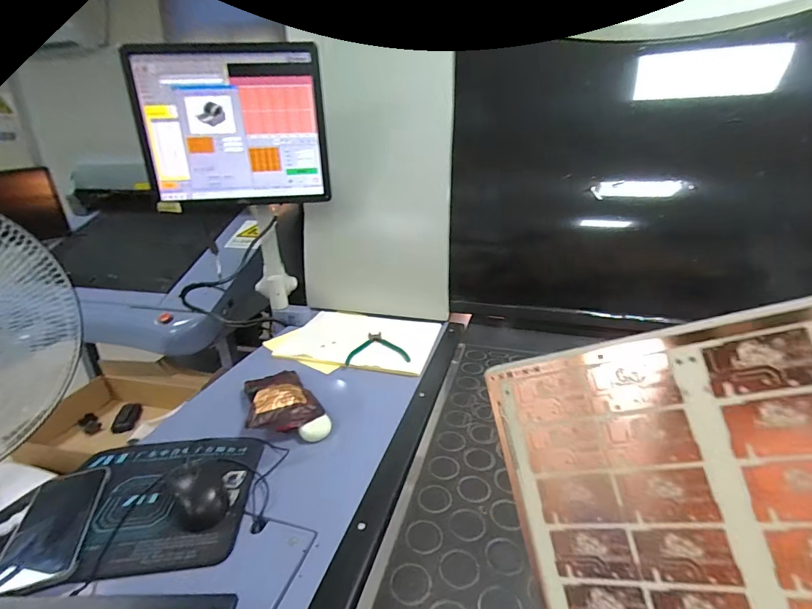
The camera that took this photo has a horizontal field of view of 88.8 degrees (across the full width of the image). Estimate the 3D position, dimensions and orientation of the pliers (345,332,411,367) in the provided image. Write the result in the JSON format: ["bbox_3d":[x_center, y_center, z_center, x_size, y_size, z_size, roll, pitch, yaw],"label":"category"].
[{"bbox_3d":[-0.058,0.087,0.871,0.123,0.011,0.135,0,22,-3],"label":"pliers"}]

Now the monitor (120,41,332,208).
[{"bbox_3d":[-0.355,-0.363,0.858,0.369,0.301,0.049,-4,22,-8],"label":"monitor"}]

